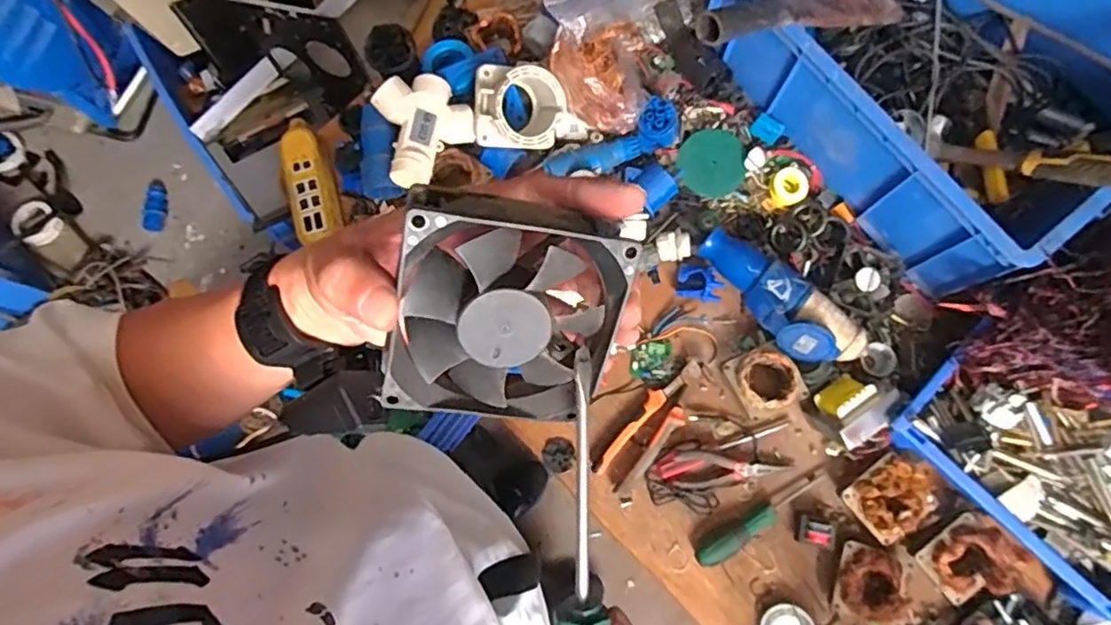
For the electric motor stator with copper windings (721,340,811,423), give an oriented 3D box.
[{"bbox_3d":[0.258,0.087,0.787,0.082,0.055,0.084,-24,79,-5],"label":"electric motor stator with copper windings"}]

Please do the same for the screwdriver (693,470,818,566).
[{"bbox_3d":[0.248,0.254,0.772,0.176,0.028,0.029,-31,79,-6],"label":"screwdriver"}]

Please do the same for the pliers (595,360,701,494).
[{"bbox_3d":[0.123,0.140,0.795,0.053,0.016,0.181,35,80,8],"label":"pliers"}]

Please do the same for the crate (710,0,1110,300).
[{"bbox_3d":[0.475,-0.320,0.783,0.367,0.160,0.466,-39,80,-7],"label":"crate"}]

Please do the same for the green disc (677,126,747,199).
[{"bbox_3d":[0.212,-0.203,0.859,0.085,0.006,0.093,0,87,8],"label":"green disc"}]

